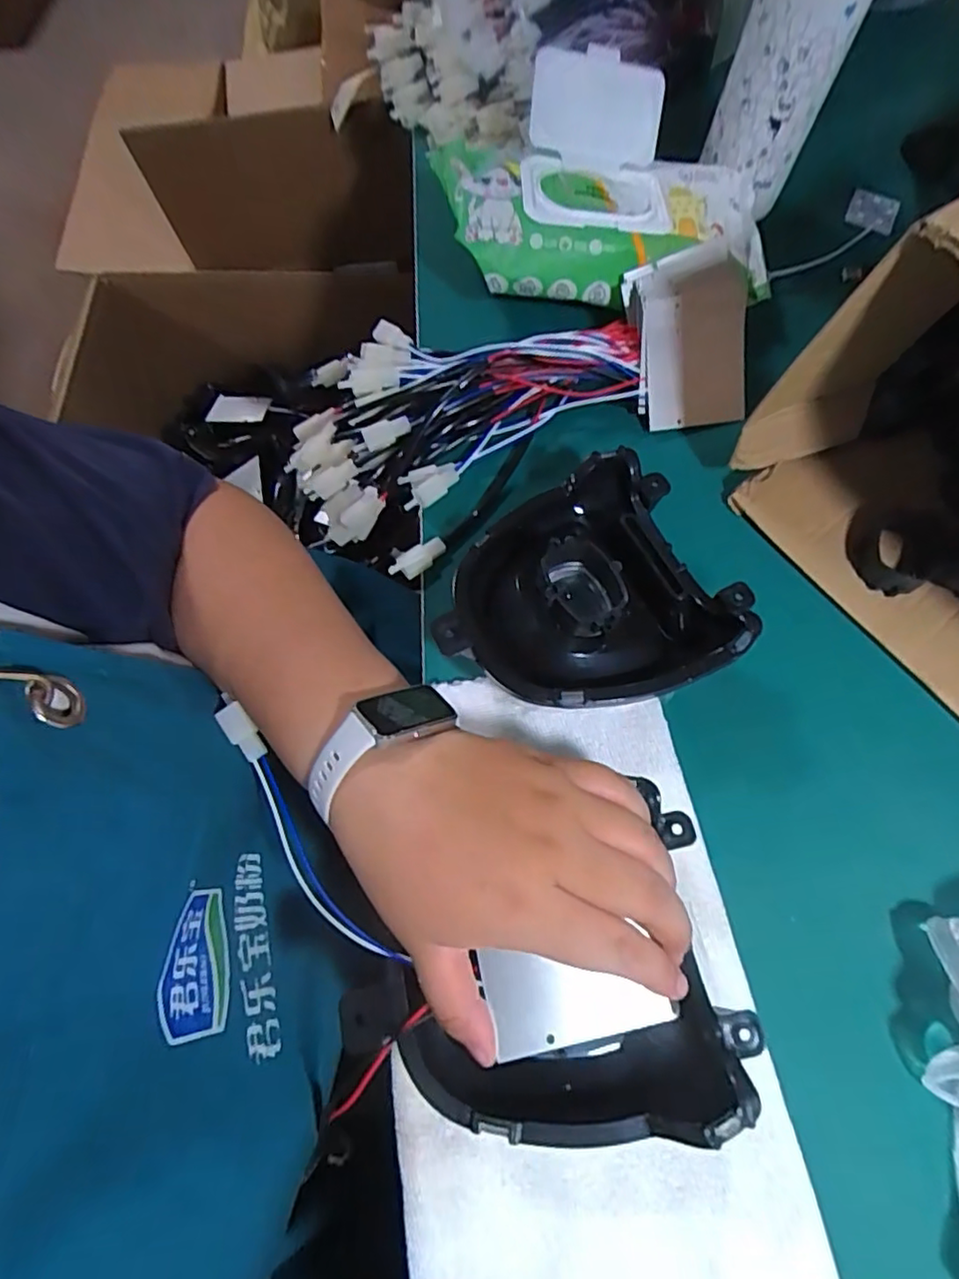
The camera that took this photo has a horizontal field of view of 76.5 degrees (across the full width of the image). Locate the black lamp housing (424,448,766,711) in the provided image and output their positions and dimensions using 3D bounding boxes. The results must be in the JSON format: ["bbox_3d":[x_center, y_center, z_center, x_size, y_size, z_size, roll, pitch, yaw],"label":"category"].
[{"bbox_3d":[0.050,-0.021,0.325,0.146,0.053,0.130,-22,72,-9],"label":"black lamp housing"}]

